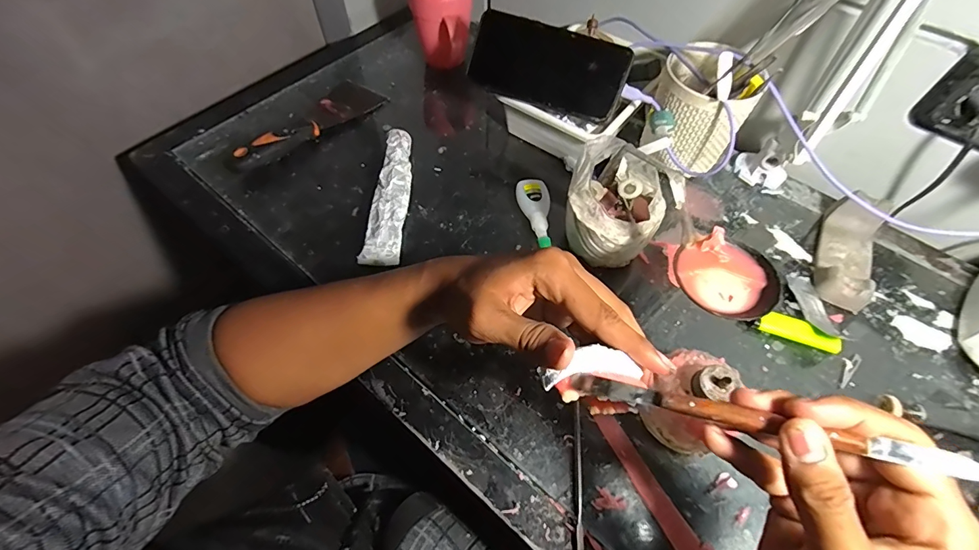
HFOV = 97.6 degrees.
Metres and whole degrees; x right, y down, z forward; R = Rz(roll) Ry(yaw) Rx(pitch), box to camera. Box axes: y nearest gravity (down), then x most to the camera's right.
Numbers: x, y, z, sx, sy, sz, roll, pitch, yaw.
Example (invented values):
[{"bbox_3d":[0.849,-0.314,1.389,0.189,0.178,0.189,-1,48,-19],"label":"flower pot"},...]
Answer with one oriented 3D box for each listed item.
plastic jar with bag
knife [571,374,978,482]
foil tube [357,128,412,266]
[{"bbox_3d":[0.123,-0.064,0.405,0.093,0.113,0.087,0,59,-1],"label":"plastic jar with bag"},{"bbox_3d":[0.129,0.071,0.212,0.175,0.008,0.012,8,58,21],"label":"knife"},{"bbox_3d":[-0.105,-0.086,0.462,0.036,0.031,0.167,3,59,1],"label":"foil tube"}]

